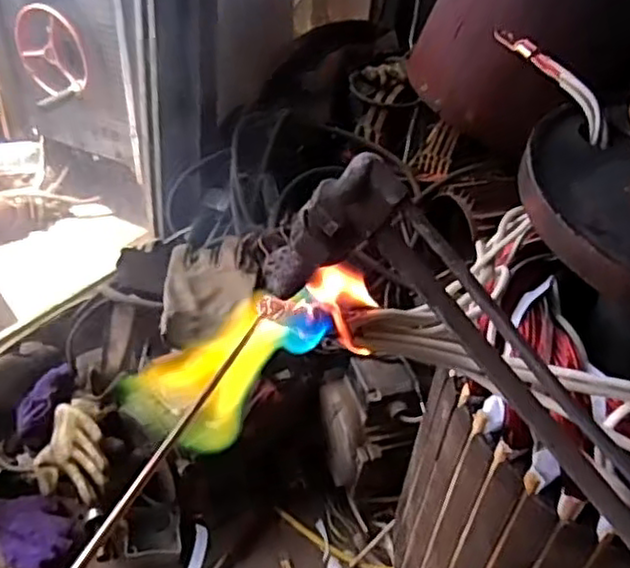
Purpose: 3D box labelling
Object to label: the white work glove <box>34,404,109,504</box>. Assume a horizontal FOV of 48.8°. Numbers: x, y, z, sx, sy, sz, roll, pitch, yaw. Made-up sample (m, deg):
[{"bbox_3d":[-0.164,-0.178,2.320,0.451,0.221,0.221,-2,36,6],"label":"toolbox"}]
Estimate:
[{"bbox_3d":[-0.331,0.230,0.933,0.089,0.076,0.131,-13,44,-23],"label":"white work glove"}]

